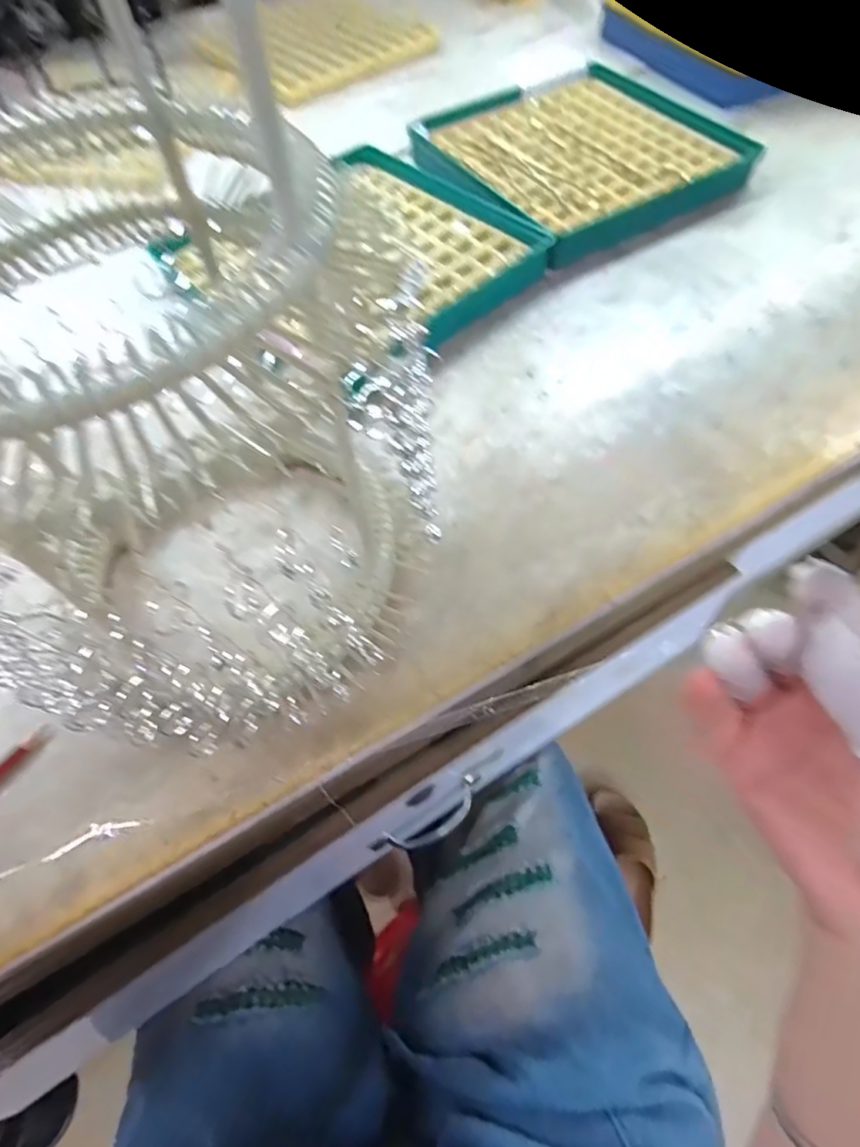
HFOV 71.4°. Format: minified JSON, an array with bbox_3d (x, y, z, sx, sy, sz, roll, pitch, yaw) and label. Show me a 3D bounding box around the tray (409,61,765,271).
[{"bbox_3d":[0.166,-0.451,0.636,0.282,0.026,0.275,-28,63,-13],"label":"tray"}]

